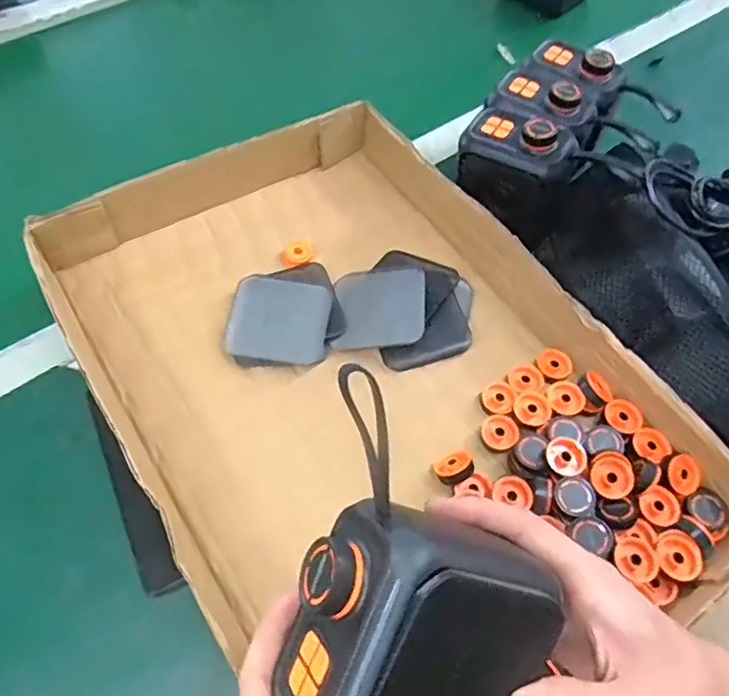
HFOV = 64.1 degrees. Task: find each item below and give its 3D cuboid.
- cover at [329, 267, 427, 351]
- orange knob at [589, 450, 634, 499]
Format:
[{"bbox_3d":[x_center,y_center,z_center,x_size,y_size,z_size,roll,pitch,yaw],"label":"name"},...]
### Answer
[{"bbox_3d":[0.012,-0.033,0.455,0.072,0.004,0.074,-8,55,14],"label":"cover"},{"bbox_3d":[0.159,0.083,0.379,0.025,0.014,0.030,18,62,8],"label":"orange knob"}]

